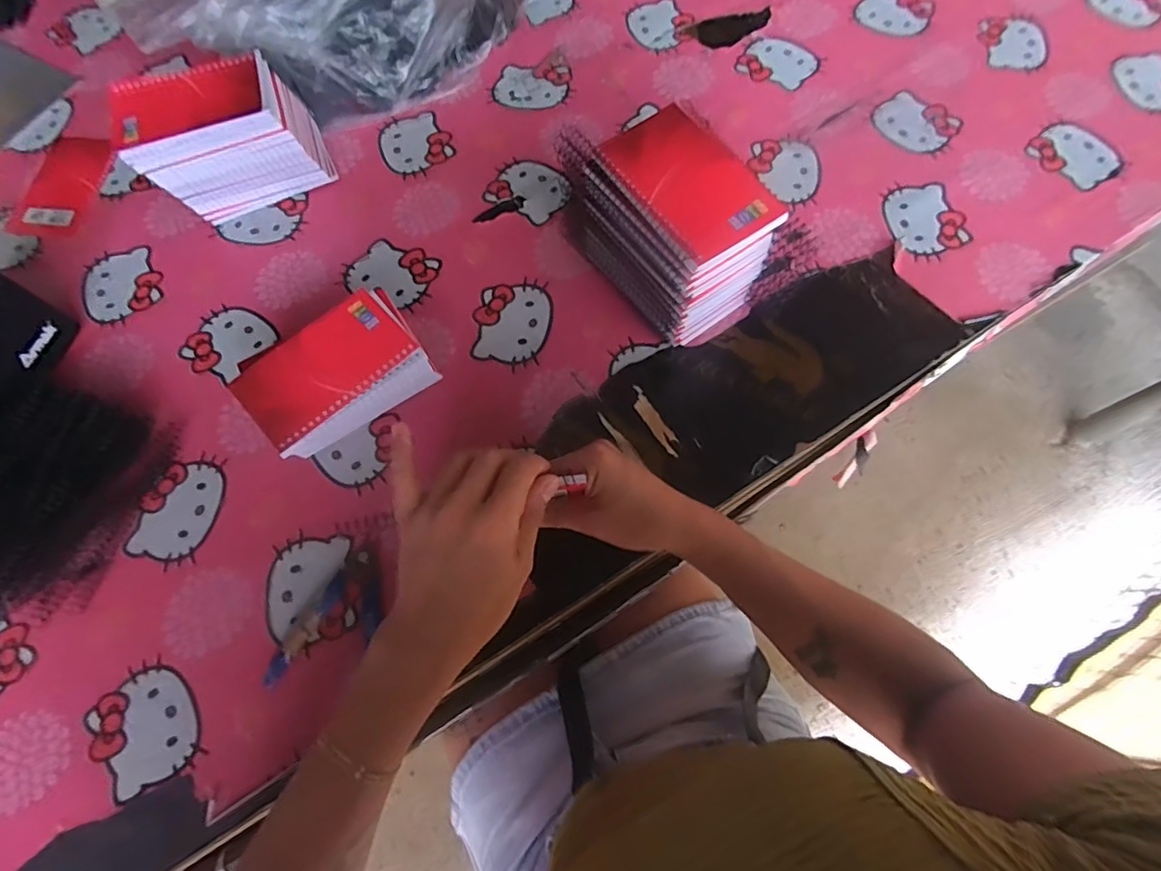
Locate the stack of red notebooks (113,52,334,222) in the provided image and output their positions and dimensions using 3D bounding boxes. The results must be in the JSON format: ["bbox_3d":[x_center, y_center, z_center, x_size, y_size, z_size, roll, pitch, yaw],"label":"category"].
[{"bbox_3d":[-0.334,-0.281,0.540,0.149,0.102,0.088,-20,69,-5],"label":"stack of red notebooks"}]

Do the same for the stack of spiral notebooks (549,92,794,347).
[{"bbox_3d":[0.067,-0.172,0.469,0.084,0.122,0.160,-35,71,-11],"label":"stack of spiral notebooks"}]

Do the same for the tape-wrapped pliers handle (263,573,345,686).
[{"bbox_3d":[-0.204,0.143,0.419,0.013,0.012,0.087,28,72,13],"label":"tape-wrapped pliers handle"}]

